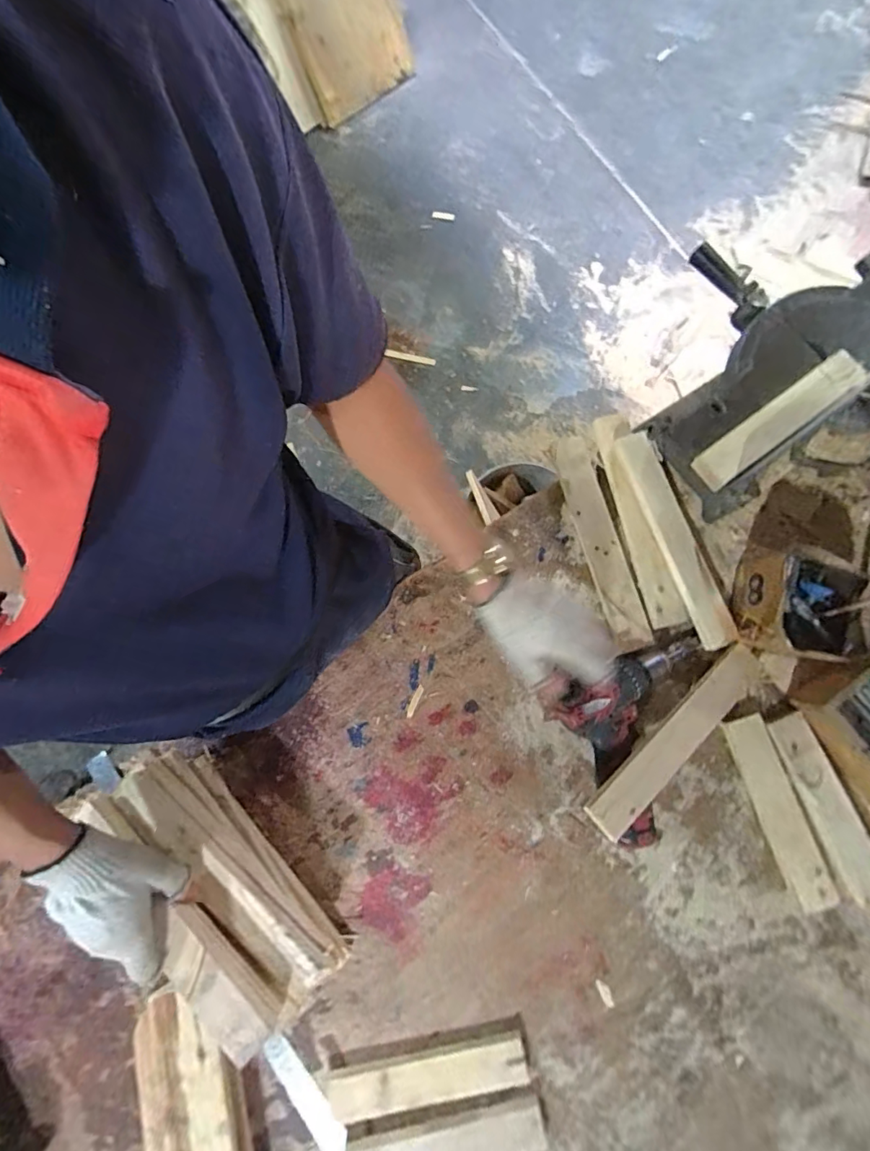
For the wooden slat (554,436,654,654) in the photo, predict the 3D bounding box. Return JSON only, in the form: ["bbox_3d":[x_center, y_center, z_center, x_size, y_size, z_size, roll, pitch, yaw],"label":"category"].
[{"bbox_3d":[0.218,-0.046,0.632,0.052,0.013,0.294,-13,81,0],"label":"wooden slat"}]

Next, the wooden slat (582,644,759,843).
[{"bbox_3d":[0.291,0.192,0.565,0.289,0.022,0.048,-38,70,-16],"label":"wooden slat"}]

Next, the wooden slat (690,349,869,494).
[{"bbox_3d":[0.412,-0.187,0.570,0.214,0.024,0.045,-38,82,5],"label":"wooden slat"}]

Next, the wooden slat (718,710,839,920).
[{"bbox_3d":[0.416,0.284,0.574,0.047,0.013,0.221,-18,81,-1],"label":"wooden slat"}]

